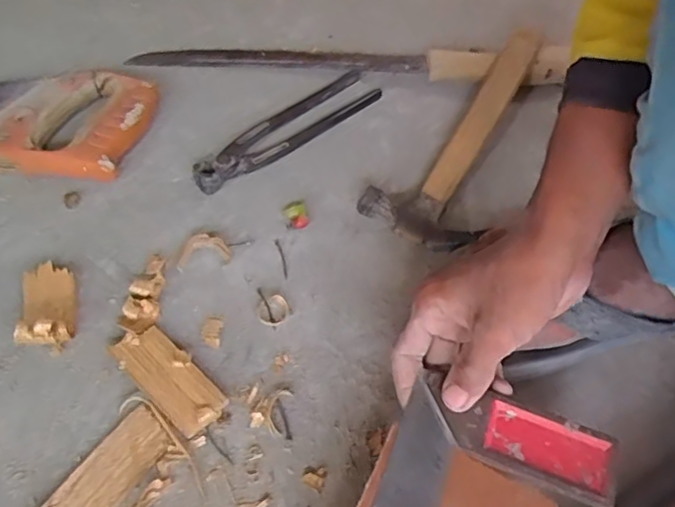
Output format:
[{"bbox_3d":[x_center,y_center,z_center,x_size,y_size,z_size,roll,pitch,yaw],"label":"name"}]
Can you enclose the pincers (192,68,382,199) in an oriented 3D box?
[{"bbox_3d":[-0.045,-0.113,0.517,0.195,0.020,0.044,-37,67,-23],"label":"pincers"}]

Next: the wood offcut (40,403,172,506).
[{"bbox_3d":[-0.148,0.144,0.355,0.037,0.008,0.106,32,62,15],"label":"wood offcut"}]

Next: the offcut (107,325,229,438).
[{"bbox_3d":[-0.114,0.083,0.394,0.084,0.012,0.034,39,64,19],"label":"offcut"}]

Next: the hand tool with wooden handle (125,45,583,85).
[{"bbox_3d":[0.011,-0.188,0.559,0.405,0.031,0.034,2,58,-2],"label":"hand tool with wooden handle"}]

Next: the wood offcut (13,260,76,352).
[{"bbox_3d":[-0.206,0.036,0.408,0.038,0.027,0.065,-9,59,-9],"label":"wood offcut"}]

